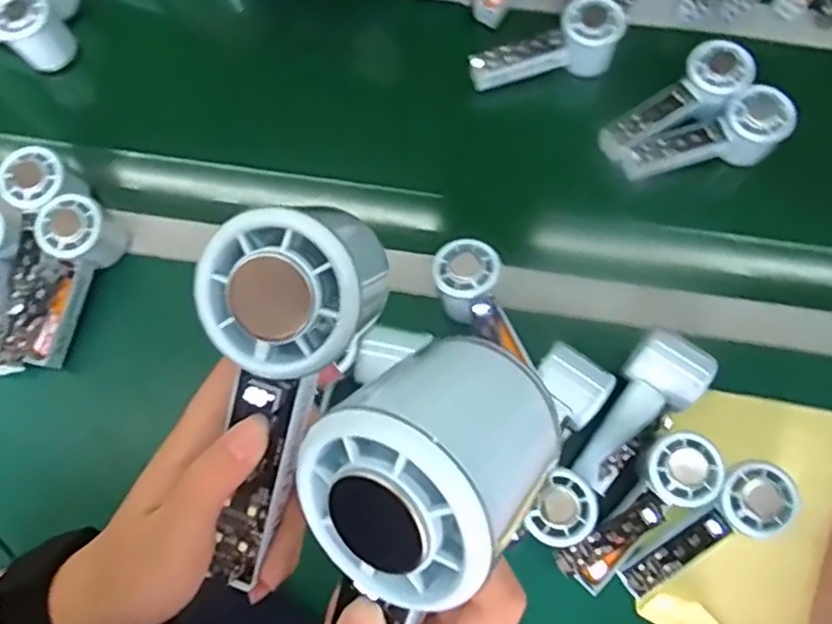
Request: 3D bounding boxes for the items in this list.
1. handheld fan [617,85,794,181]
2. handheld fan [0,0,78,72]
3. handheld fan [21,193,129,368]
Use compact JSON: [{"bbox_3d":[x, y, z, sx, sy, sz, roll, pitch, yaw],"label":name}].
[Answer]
[{"bbox_3d":[0.278,-0.165,0.640,0.154,0.052,0.064,-18,74,16],"label":"handheld fan"},{"bbox_3d":[-0.428,-0.301,0.671,0.153,0.060,0.052,24,75,6],"label":"handheld fan"},{"bbox_3d":[-0.316,-0.028,0.597,0.059,0.055,0.153,16,87,4],"label":"handheld fan"}]

